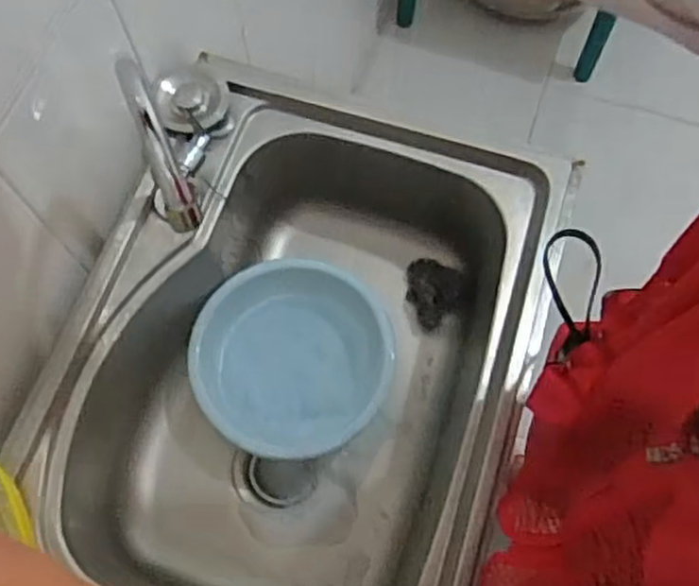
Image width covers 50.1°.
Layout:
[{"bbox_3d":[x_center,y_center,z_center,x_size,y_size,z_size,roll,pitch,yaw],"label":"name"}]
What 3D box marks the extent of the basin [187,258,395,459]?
[{"bbox_3d":[-0.066,0.074,0.851,0.206,0.068,0.219,0,71,1],"label":"basin"}]

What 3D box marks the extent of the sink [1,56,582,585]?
[{"bbox_3d":[-0.048,0.086,0.808,0.447,0.193,0.581,19,72,7],"label":"sink"}]

